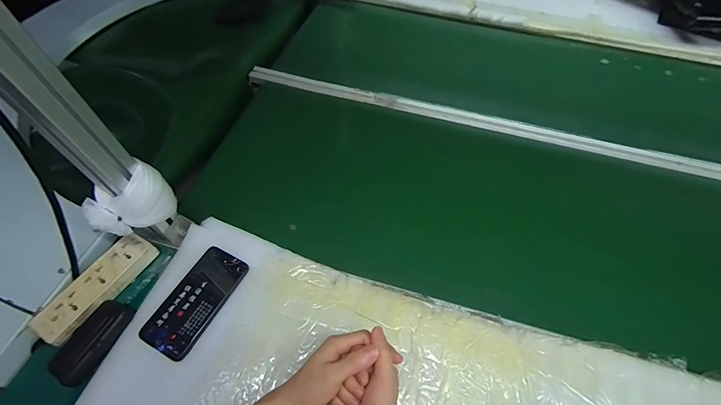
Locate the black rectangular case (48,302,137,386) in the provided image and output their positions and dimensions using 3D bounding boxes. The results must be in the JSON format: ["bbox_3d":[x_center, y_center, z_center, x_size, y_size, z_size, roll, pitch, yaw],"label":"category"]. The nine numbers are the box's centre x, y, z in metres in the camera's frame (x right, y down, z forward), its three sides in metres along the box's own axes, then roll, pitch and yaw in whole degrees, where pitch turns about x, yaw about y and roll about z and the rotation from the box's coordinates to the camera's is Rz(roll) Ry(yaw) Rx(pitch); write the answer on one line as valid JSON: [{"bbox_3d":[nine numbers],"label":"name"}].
[{"bbox_3d":[-0.369,0.187,0.459,0.056,0.023,0.103,24,60,13],"label":"black rectangular case"}]

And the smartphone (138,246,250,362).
[{"bbox_3d":[-0.239,0.142,0.488,0.076,0.008,0.153,24,60,13],"label":"smartphone"}]

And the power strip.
[{"bbox_3d":[-0.388,0.123,0.493,0.053,0.023,0.169,27,60,15],"label":"power strip"}]

